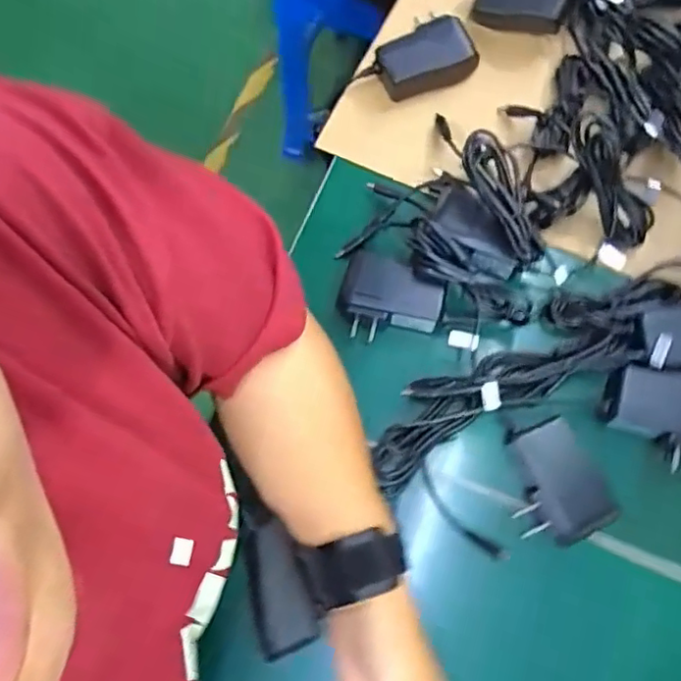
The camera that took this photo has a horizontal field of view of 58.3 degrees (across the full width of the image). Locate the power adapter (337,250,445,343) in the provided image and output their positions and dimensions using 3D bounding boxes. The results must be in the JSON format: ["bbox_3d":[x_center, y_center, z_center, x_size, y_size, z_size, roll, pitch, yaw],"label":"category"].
[{"bbox_3d":[0.034,-0.027,0.428,0.069,0.027,0.060,17,78,6],"label":"power adapter"}]

